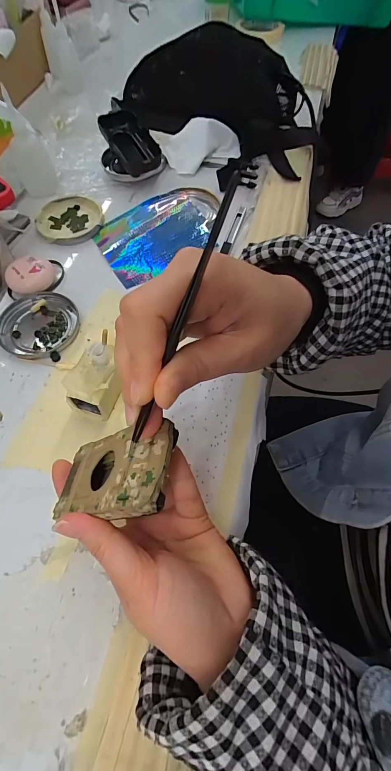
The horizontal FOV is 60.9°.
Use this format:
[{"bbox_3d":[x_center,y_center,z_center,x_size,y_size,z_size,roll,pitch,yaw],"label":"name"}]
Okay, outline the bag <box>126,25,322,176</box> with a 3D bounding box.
[{"bbox_3d":[0.033,-0.437,0.487,0.286,0.086,0.151,34,67,18],"label":"bag"}]

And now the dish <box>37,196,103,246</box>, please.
[{"bbox_3d":[-0.155,-0.205,0.414,0.080,0.012,0.075,0,62,-1],"label":"dish"}]

